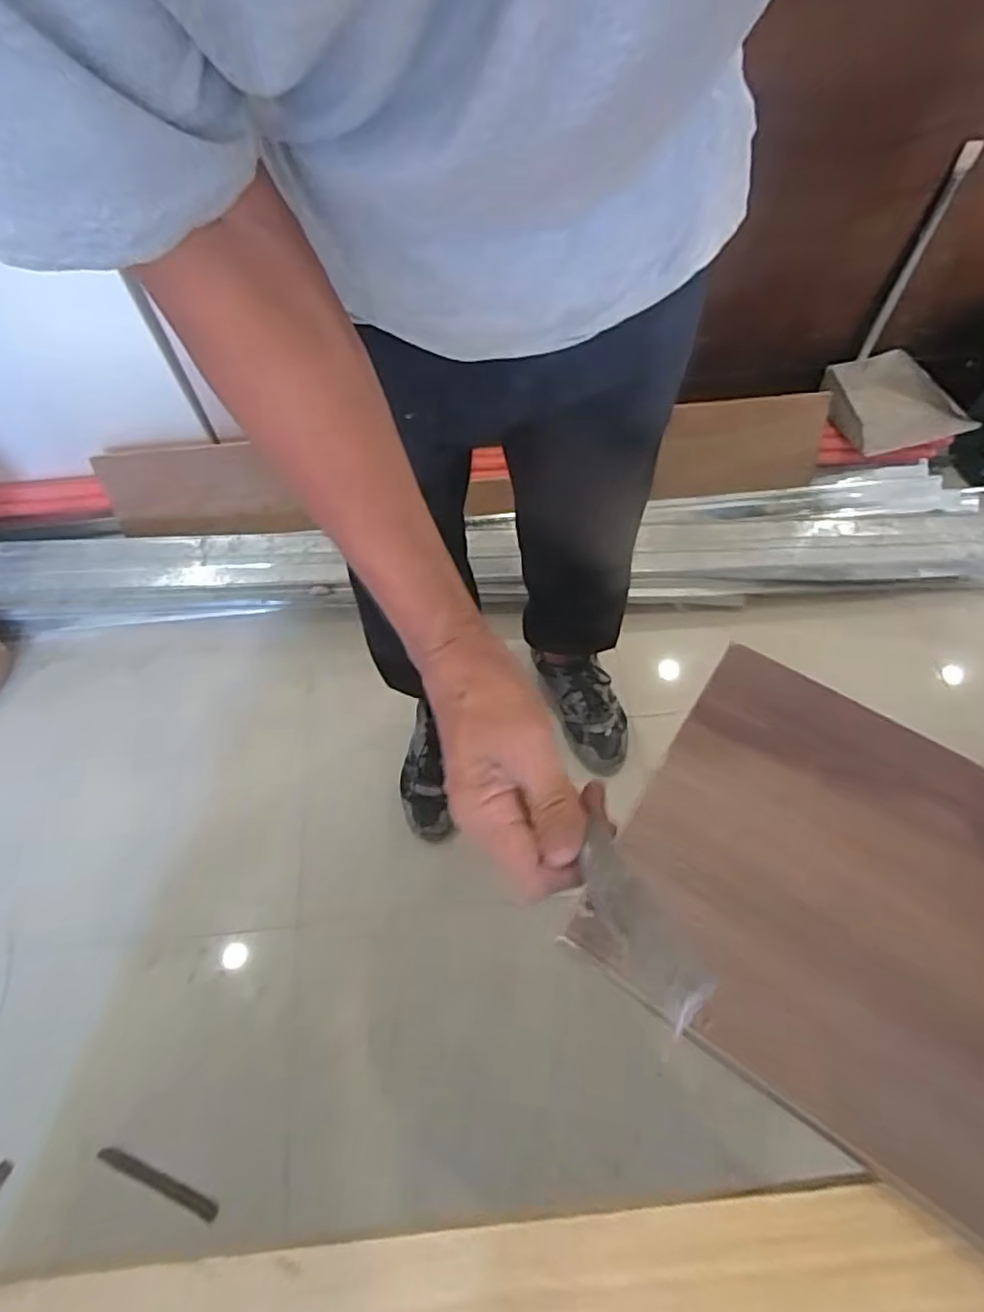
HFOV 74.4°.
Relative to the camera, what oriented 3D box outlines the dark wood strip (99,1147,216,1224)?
[{"bbox_3d":[-0.458,0.723,0.889,0.184,0.013,0.019,20,64,12],"label":"dark wood strip"}]

